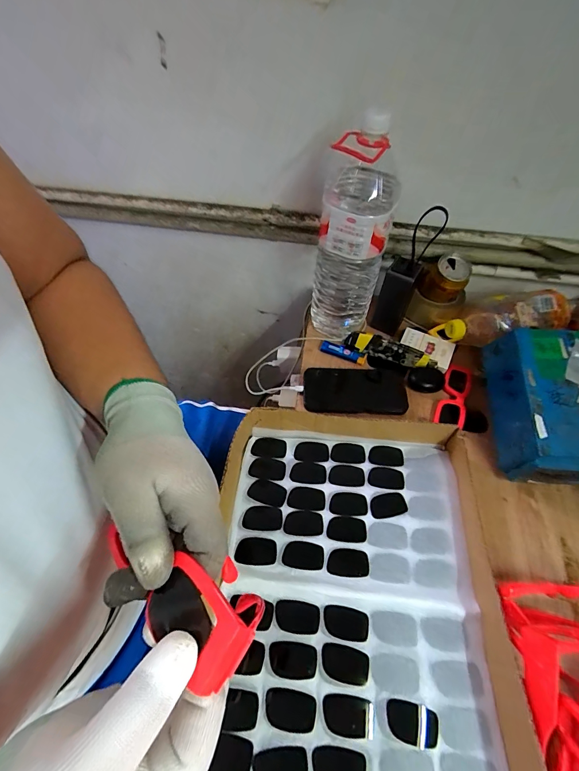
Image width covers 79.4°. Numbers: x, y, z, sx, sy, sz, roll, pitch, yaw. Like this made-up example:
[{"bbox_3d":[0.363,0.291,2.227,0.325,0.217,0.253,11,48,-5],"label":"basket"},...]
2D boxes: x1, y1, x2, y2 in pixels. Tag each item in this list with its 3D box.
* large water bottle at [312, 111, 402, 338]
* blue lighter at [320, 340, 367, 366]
[{"bbox_3d":[0.092,-0.208,0.535,0.101,0.311,0.084,15,56,8],"label":"large water bottle"},{"bbox_3d":[0.094,-0.058,0.614,0.081,0.009,0.024,24,57,14],"label":"blue lighter"}]

